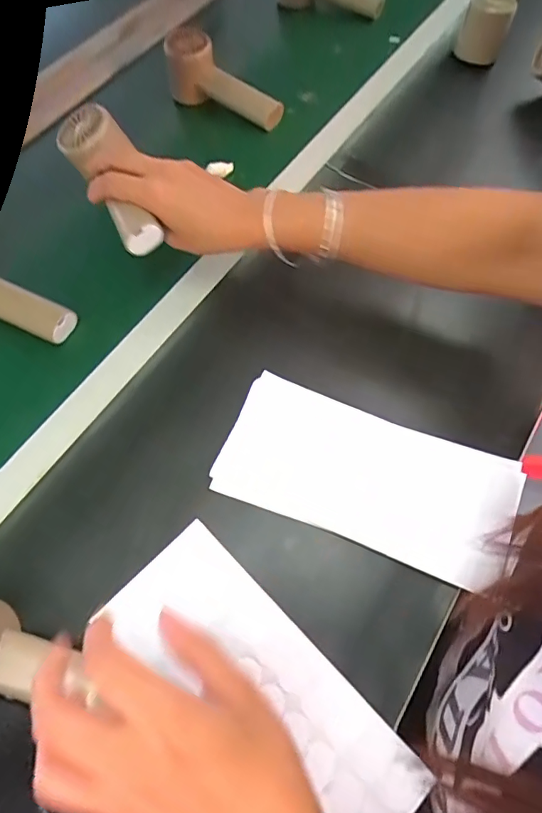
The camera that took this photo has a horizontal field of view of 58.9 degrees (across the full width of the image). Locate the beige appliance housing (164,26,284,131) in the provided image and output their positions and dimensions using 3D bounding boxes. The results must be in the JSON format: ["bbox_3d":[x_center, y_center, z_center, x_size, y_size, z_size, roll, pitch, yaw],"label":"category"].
[{"bbox_3d":[-0.057,-0.382,0.563,0.052,0.060,0.151,-42,68,-18],"label":"beige appliance housing"}]

